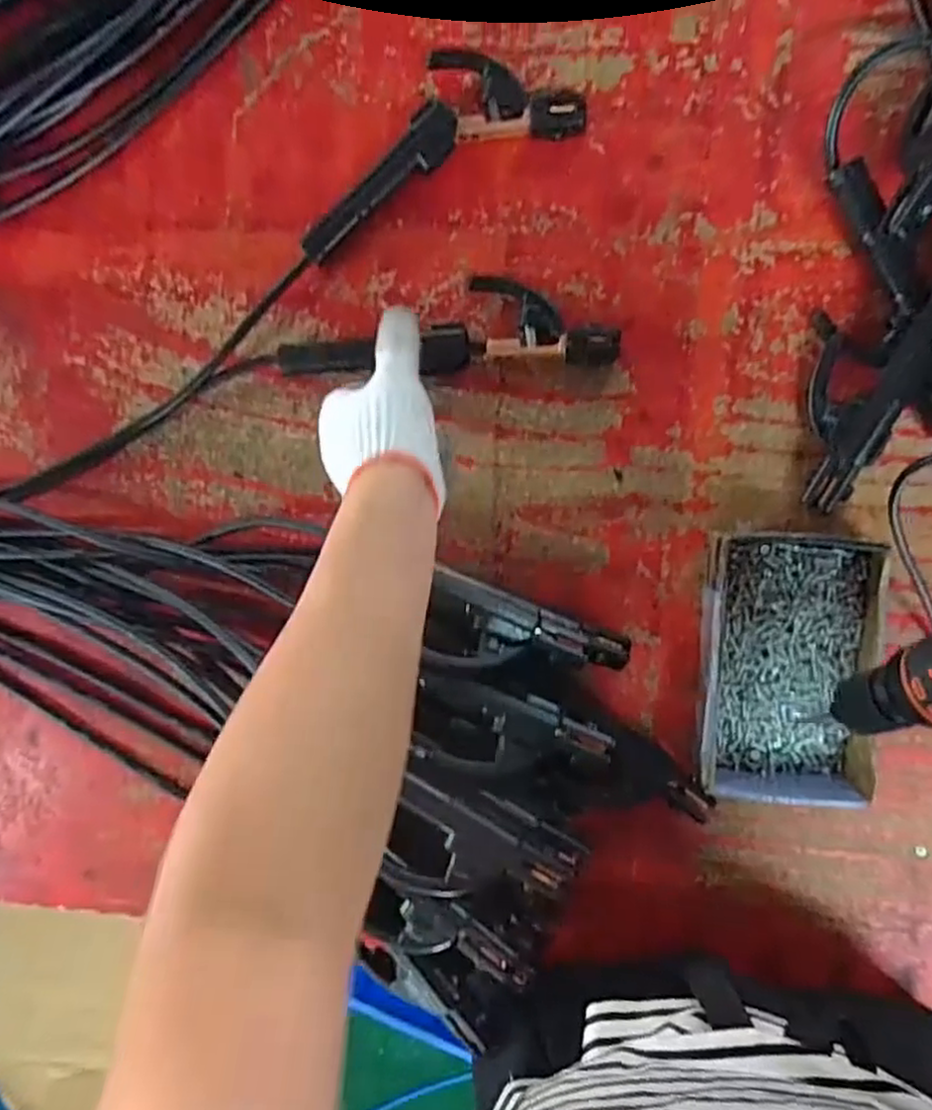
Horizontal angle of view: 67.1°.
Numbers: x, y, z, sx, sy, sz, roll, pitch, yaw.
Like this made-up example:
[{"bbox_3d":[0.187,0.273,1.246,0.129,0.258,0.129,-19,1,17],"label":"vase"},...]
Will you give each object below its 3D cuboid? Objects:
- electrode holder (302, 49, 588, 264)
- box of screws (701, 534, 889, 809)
[{"bbox_3d":[-0.034,-0.334,0.557,0.235,0.033,0.102,-23,92,8],"label":"electrode holder"},{"bbox_3d":[0.250,0.091,0.553,0.126,0.049,0.211,1,95,7],"label":"box of screws"}]

